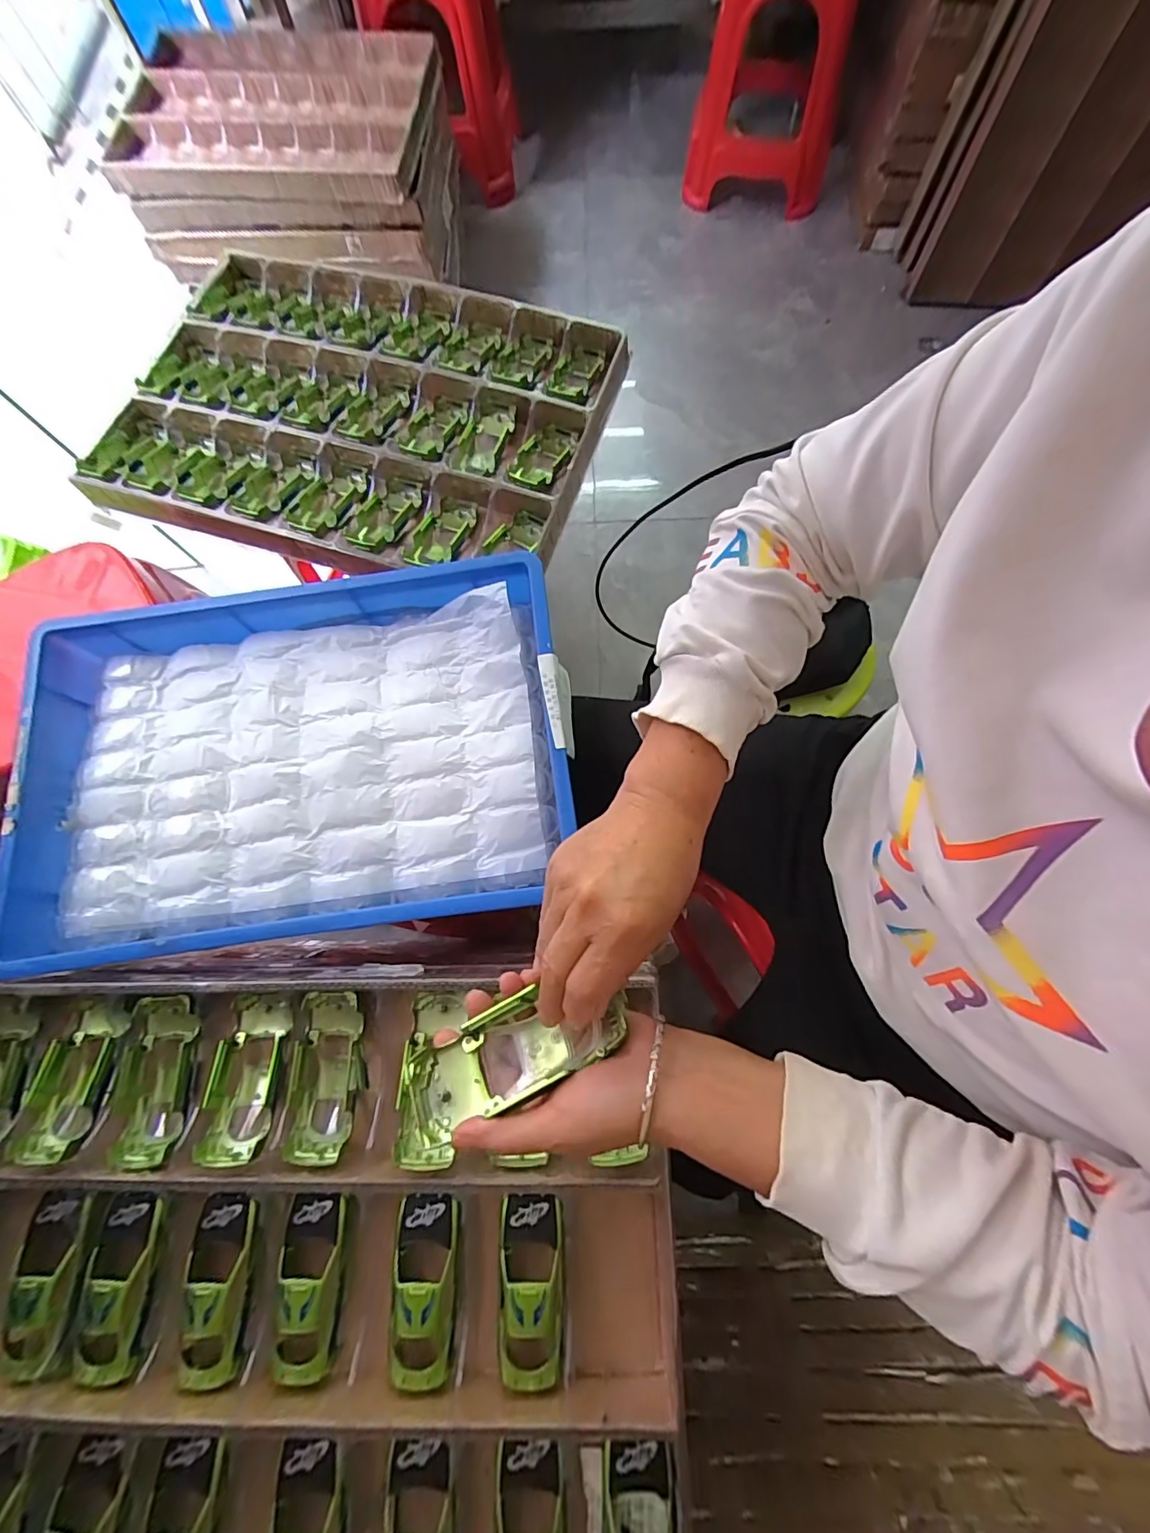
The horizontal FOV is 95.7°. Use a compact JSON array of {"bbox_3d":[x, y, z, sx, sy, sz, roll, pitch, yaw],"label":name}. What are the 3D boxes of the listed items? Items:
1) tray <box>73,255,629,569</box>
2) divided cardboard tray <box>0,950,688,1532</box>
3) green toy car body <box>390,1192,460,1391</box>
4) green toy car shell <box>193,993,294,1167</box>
[{"bbox_3d":[-0.306,-0.508,0.736,0.681,0.059,0.471,18,76,7],"label":"tray"},{"bbox_3d":[-0.250,0.418,0.445,0.659,0.091,0.465,-2,74,1],"label":"divided cardboard tray"},{"bbox_3d":[-0.121,0.412,0.410,0.048,0.020,0.121,0,74,2],"label":"green toy car body"},{"bbox_3d":[-0.288,0.270,0.459,0.054,0.037,0.121,0,74,2],"label":"green toy car shell"}]

